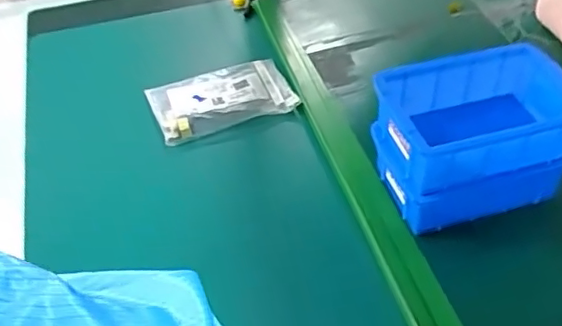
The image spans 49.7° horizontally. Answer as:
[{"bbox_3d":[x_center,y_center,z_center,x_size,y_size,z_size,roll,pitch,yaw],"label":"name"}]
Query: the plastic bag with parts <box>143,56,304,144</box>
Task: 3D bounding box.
[{"bbox_3d":[-0.063,-0.070,0.639,0.142,0.015,0.084,-16,46,-13],"label":"plastic bag with parts"}]

